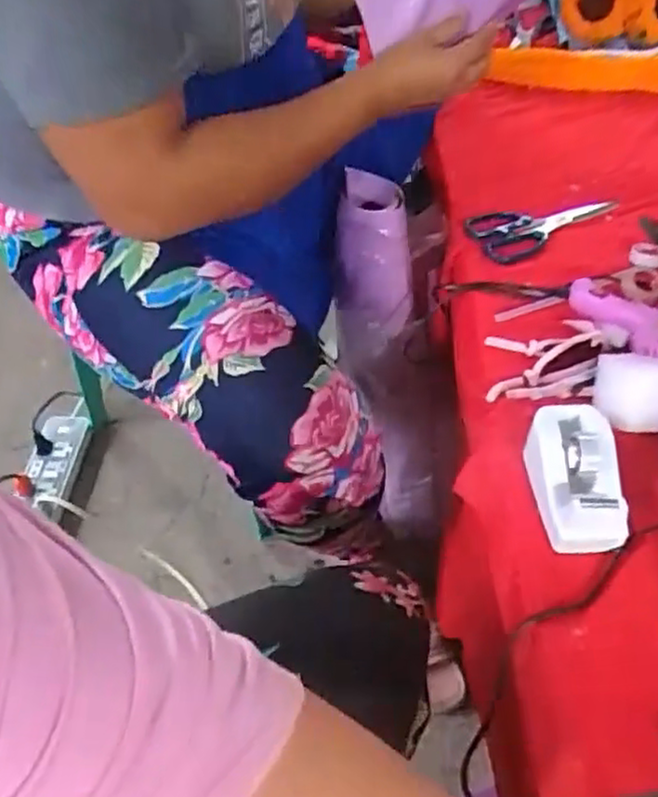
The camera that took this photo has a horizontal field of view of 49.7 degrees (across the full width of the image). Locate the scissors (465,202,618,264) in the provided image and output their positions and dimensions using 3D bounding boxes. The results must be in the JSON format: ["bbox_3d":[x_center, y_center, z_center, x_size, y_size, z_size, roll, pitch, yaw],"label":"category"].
[{"bbox_3d":[0.225,-0.191,0.748,0.158,0.015,0.063,-22,50,-18],"label":"scissors"}]

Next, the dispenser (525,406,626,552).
[{"bbox_3d":[0.174,0.053,0.507,0.054,0.041,0.103,0,47,2],"label":"dispenser"}]

